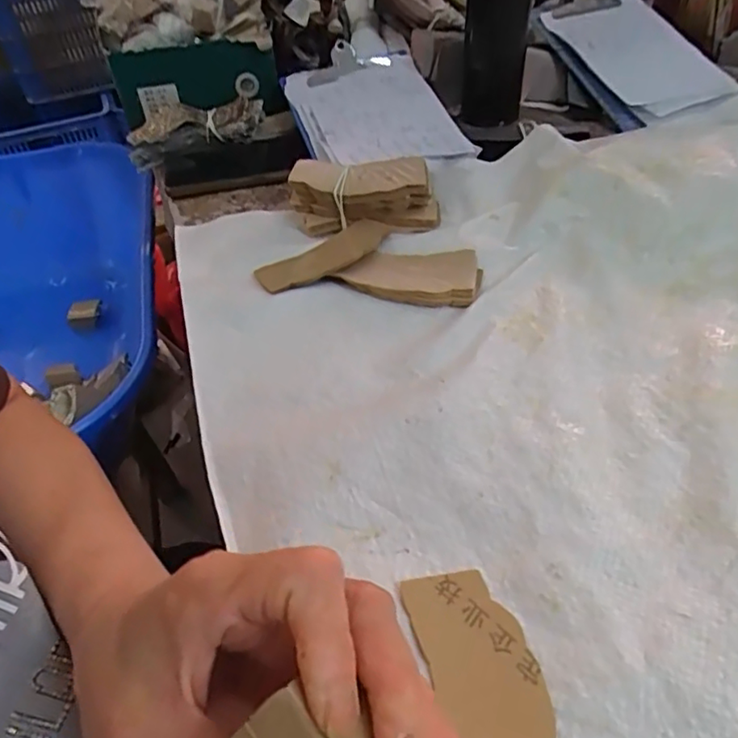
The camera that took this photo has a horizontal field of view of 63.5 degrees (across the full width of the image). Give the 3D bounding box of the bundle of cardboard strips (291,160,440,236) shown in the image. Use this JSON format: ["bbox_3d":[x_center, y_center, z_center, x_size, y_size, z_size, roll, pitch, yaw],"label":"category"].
[{"bbox_3d":[-0.004,-0.149,0.505,0.124,0.041,0.061,1,44,5],"label":"bundle of cardboard strips"}]

